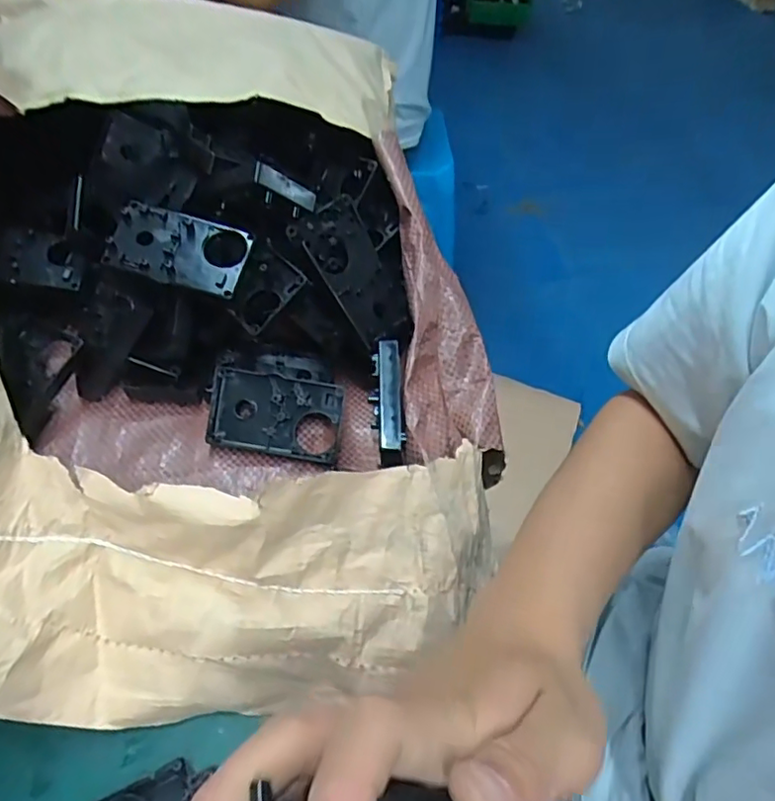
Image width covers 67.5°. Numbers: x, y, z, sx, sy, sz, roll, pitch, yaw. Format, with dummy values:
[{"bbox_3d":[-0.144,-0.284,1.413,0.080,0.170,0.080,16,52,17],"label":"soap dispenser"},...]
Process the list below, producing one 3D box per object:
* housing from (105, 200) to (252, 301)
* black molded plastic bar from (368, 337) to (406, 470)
[{"bbox_3d":[-0.156,-0.114,0.433,0.100,0.008,0.058,14,68,2],"label":"housing"},{"bbox_3d":[-0.001,-0.001,0.434,0.024,0.020,0.102,-2,55,-4],"label":"black molded plastic bar"}]

